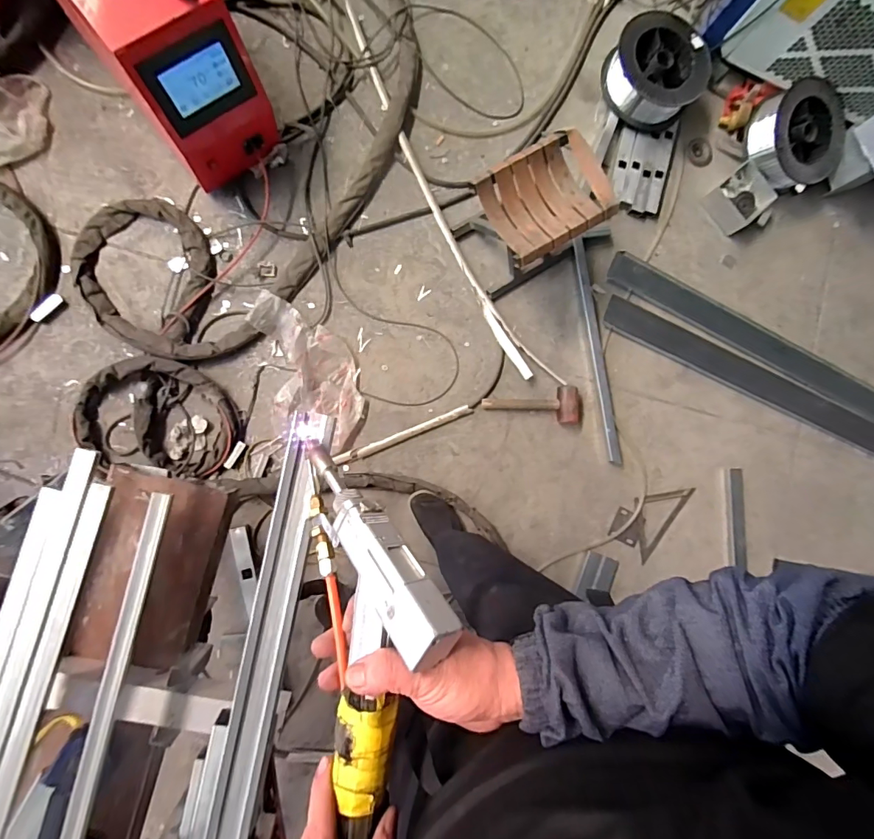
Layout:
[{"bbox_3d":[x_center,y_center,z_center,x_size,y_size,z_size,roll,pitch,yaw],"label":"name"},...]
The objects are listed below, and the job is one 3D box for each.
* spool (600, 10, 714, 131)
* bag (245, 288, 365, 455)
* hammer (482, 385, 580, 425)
[{"bbox_3d":[0.678,-1.064,1.377,0.290,0.158,0.280,-25,93,-8],"label":"spool"},{"bbox_3d":[-0.351,-0.134,1.250,0.241,0.062,0.450,-13,90,-9],"label":"bag"},{"bbox_3d":[0.285,-0.049,1.323,0.287,0.057,0.108,4,88,-9],"label":"hammer"}]

